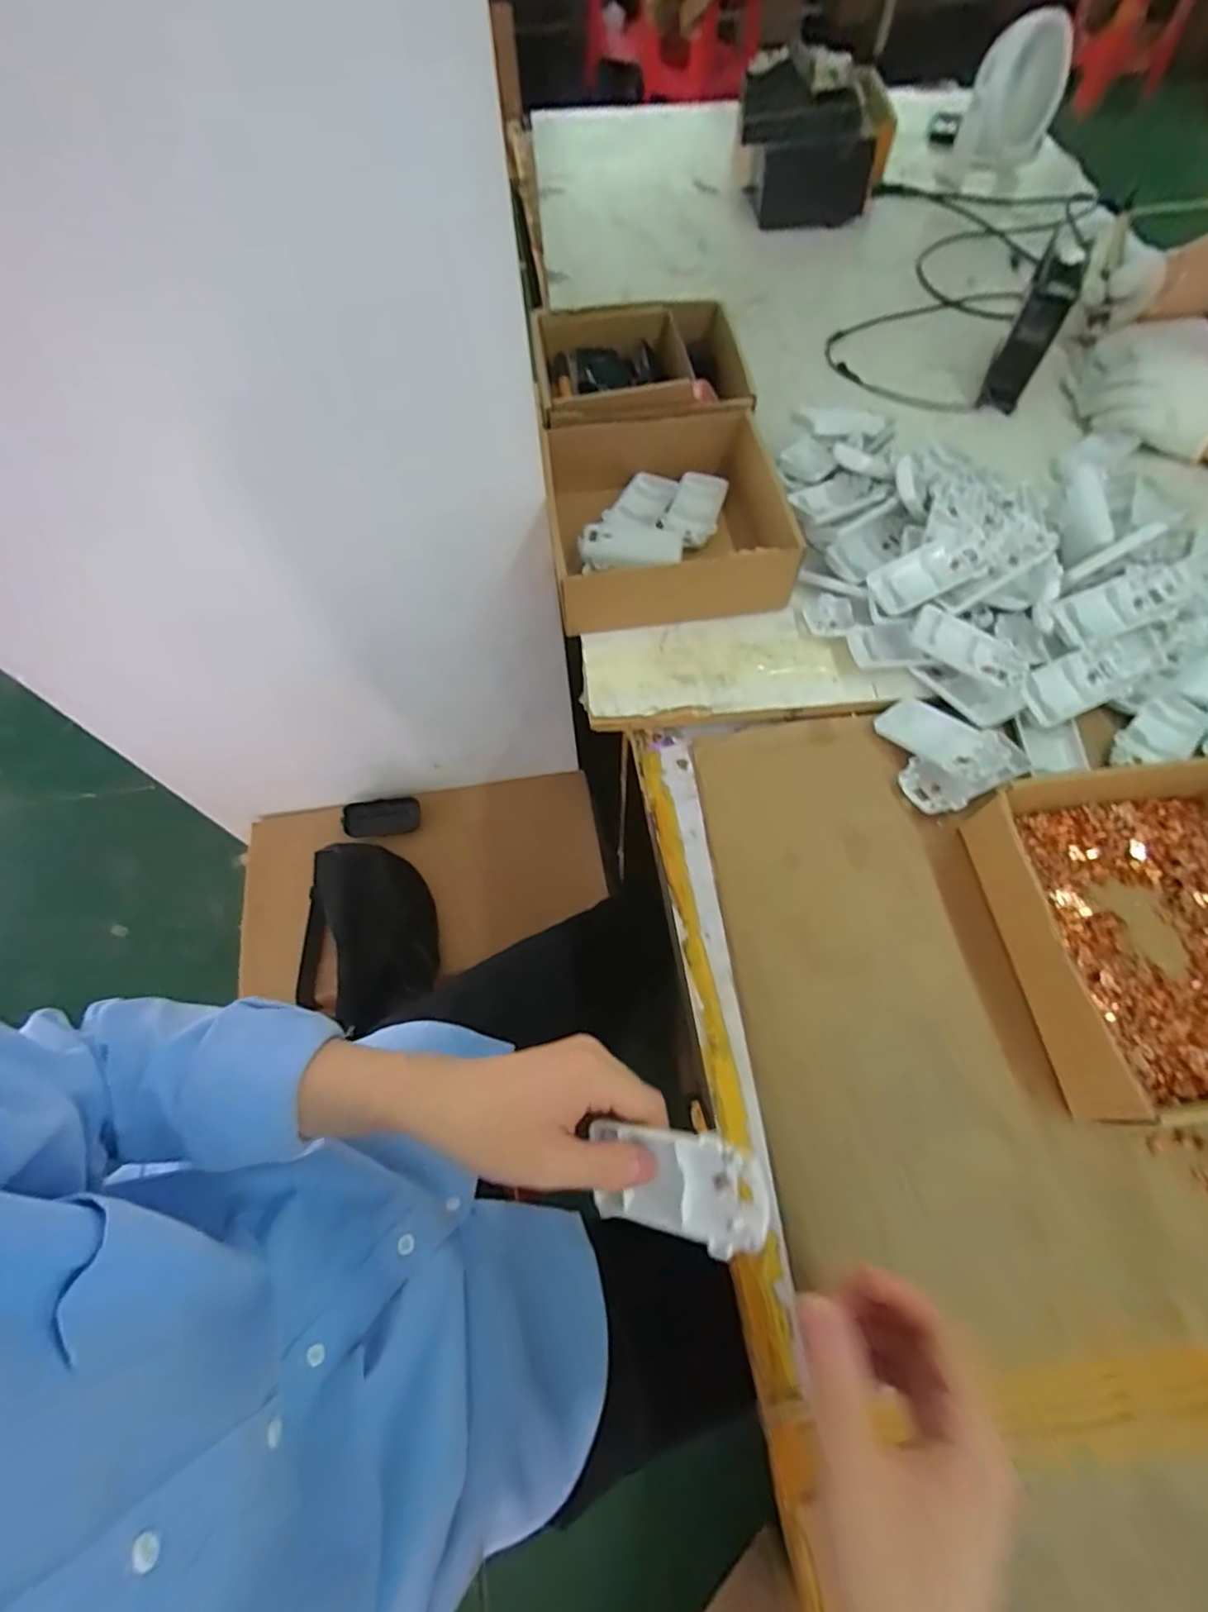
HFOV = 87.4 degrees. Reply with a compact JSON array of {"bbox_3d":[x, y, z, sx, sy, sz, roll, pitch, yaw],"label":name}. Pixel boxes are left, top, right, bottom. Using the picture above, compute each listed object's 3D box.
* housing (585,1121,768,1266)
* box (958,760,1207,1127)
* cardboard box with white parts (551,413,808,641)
[{"bbox_3d":[0.040,0.187,0.319,0.090,0.020,0.052,-4,86,33],"label":"housing"},{"bbox_3d":[0.379,0.079,0.415,0.213,0.054,0.210,-8,65,-3],"label":"box"},{"bbox_3d":[0.054,-0.266,0.588,0.209,0.068,0.195,-9,65,-3],"label":"cardboard box with white parts"}]

